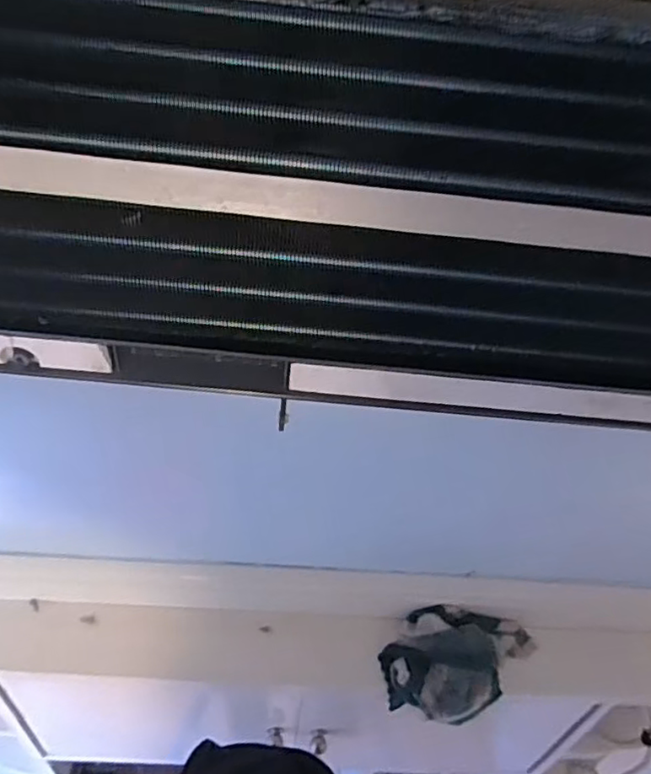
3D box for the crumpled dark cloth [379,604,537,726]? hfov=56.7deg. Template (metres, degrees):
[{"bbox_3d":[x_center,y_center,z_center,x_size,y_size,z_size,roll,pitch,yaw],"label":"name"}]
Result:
[{"bbox_3d":[0.167,0.337,0.740,0.198,0.075,0.110,-1,43,-8],"label":"crumpled dark cloth"}]

